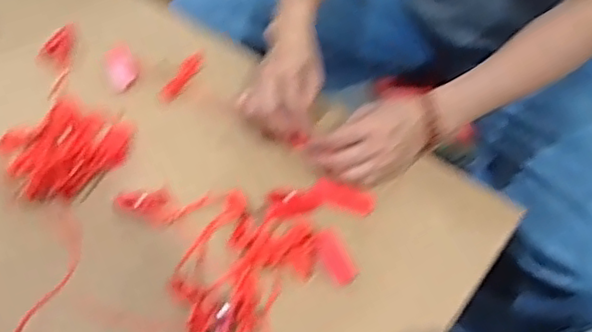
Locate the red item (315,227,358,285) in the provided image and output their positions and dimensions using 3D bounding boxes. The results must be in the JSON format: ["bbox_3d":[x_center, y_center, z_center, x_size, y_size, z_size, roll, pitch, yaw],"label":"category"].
[{"bbox_3d":[0.036,0.081,0.572,0.024,0.004,0.051,-21,71,-15],"label":"red item"}]

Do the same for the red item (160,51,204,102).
[{"bbox_3d":[-0.126,-0.101,0.707,0.018,0.007,0.075,25,57,19],"label":"red item"}]

